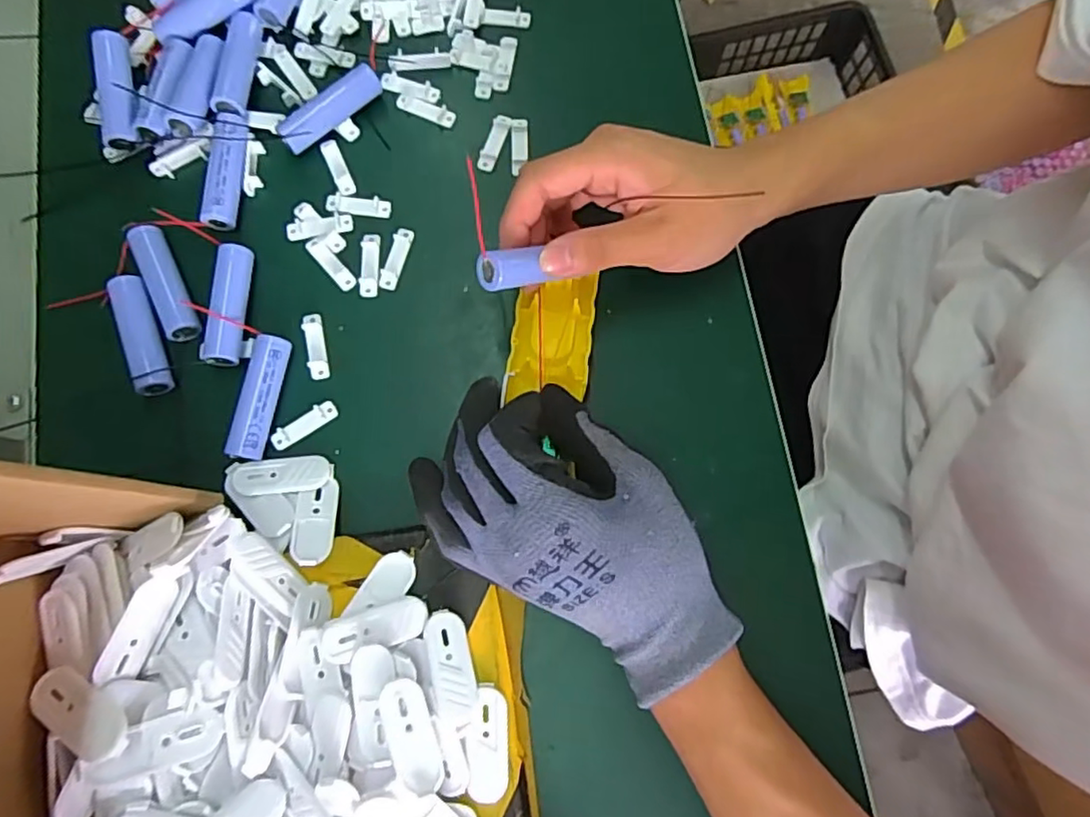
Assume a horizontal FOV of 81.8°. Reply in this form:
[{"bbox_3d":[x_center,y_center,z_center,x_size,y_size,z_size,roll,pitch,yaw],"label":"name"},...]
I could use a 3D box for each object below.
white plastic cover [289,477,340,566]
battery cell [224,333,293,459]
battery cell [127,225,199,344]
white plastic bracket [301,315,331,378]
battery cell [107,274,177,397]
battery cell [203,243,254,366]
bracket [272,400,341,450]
[{"bbox_3d":[-0.115,0.057,0.316,0.020,0.006,0.045,0,55,0],"label":"white plastic cover"},{"bbox_3d":[-0.148,-0.006,0.330,0.019,0.015,0.065,9,78,2],"label":"battery cell"},{"bbox_3d":[-0.210,-0.072,0.345,0.022,0.019,0.068,-31,80,-6],"label":"battery cell"},{"bbox_3d":[-0.126,-0.034,0.345,0.010,0.005,0.037,-14,78,-3],"label":"white plastic bracket"},{"bbox_3d":[-0.213,-0.039,0.335,0.018,0.016,0.066,-21,79,-4],"label":"battery cell"},{"bbox_3d":[-0.169,-0.055,0.338,0.017,0.015,0.067,0,78,0],"label":"battery cell"},{"bbox_3d":[-0.129,0.009,0.336,0.037,0.004,0.011,-35,80,-7],"label":"bracket"}]

